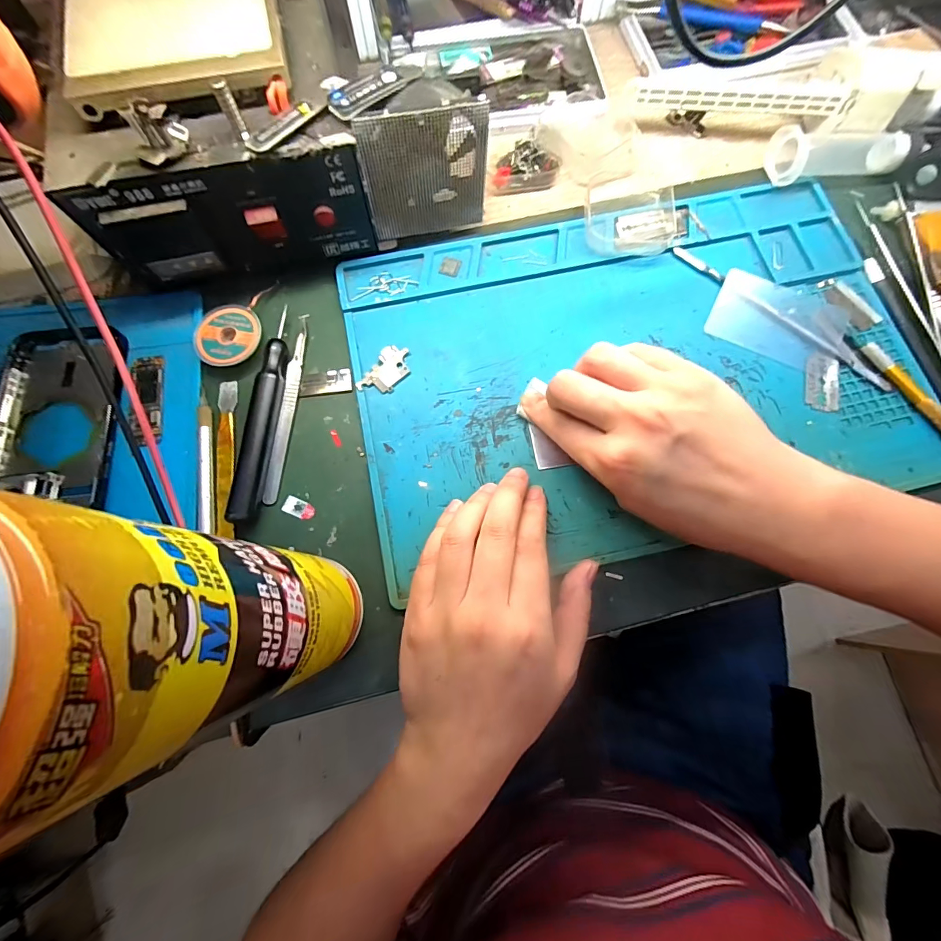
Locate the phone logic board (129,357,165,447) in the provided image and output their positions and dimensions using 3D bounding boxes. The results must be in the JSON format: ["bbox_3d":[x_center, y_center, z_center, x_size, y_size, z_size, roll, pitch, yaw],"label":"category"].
[{"bbox_3d":[-0.212,-0.047,0.271,0.018,0.007,0.064,-8,76,-1],"label":"phone logic board"}]

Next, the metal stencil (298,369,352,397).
[{"bbox_3d":[-0.098,-0.061,0.282,0.034,0.004,0.018,-6,76,-1],"label":"metal stencil"}]

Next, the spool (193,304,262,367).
[{"bbox_3d":[-0.164,-0.091,0.283,0.042,0.009,0.044,0,76,0],"label":"spool"}]

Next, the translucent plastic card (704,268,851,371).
[{"bbox_3d":[0.215,-0.105,0.290,0.086,0.004,0.059,26,79,6],"label":"translucent plastic card"}]

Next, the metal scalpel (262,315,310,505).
[{"bbox_3d":[-0.121,-0.045,0.276,0.008,0.006,0.135,3,76,1],"label":"metal scalpel"}]

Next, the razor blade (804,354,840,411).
[{"bbox_3d":[0.237,-0.060,0.277,0.021,0.004,0.041,10,77,3],"label":"razor blade"}]

